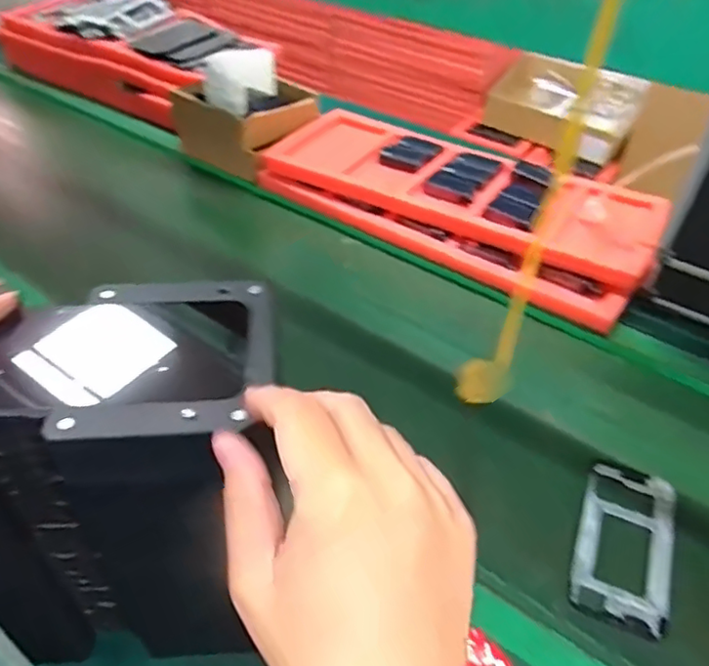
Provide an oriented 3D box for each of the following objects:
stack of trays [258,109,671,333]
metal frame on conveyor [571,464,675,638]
[{"bbox_3d":[0.144,-0.206,0.883,0.552,0.069,0.256,27,47,24],"label":"stack of trays"},{"bbox_3d":[0.238,0.181,0.535,0.074,0.015,0.156,19,45,16],"label":"metal frame on conveyor"}]

